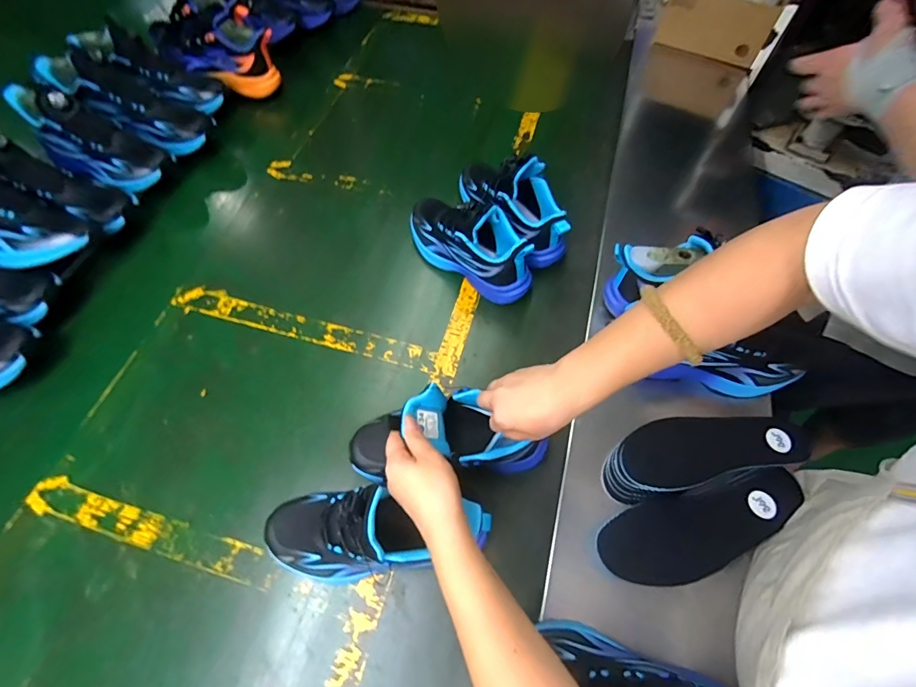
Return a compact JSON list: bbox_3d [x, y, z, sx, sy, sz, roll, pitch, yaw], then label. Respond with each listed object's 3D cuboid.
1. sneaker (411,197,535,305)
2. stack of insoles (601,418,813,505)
[{"bbox_3d":[0.018,-0.159,0.622,0.215,0.124,0.079,37,70,17],"label":"sneaker"},{"bbox_3d":[0.281,0.124,0.483,0.229,0.020,0.079,-9,64,-4],"label":"stack of insoles"}]

